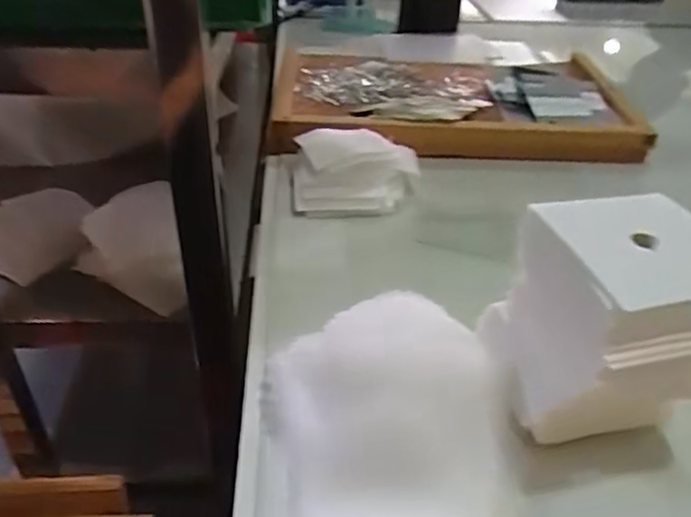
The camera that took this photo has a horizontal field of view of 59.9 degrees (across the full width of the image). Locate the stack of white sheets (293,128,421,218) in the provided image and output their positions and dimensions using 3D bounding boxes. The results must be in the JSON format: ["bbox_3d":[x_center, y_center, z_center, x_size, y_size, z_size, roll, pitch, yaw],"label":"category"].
[{"bbox_3d":[0.012,-0.094,0.661,0.138,0.060,0.108,0,35,-3],"label":"stack of white sheets"}]

